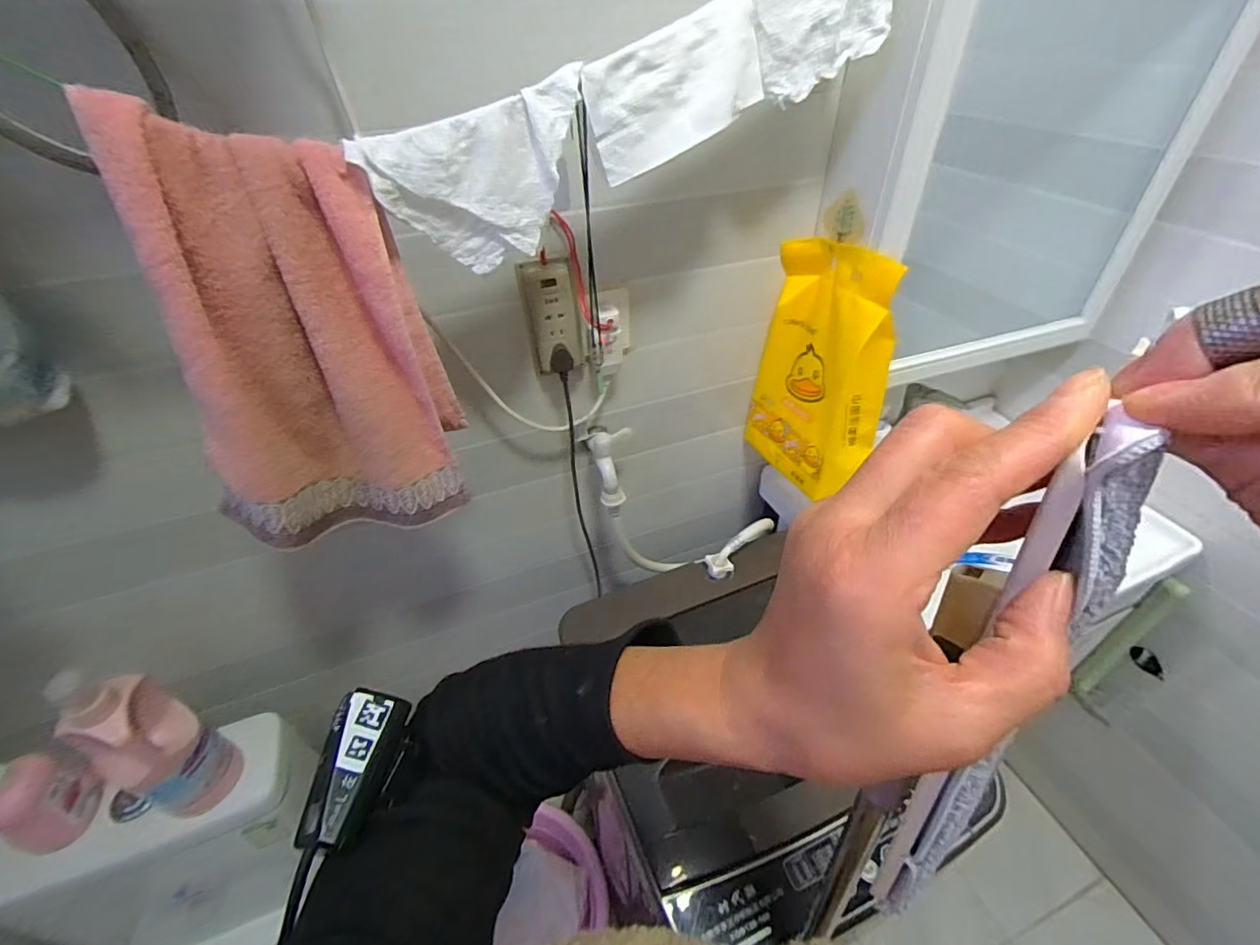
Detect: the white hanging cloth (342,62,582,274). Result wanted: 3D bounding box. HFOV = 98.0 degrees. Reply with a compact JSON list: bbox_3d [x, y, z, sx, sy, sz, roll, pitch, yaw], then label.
[{"bbox_3d":[-0.135,-0.265,0.498,0.195,0.138,0.020,-21,44,-21],"label":"white hanging cloth"}]

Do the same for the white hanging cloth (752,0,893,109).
[{"bbox_3d":[0.195,-0.466,0.554,0.169,0.135,0.014,-18,43,-18],"label":"white hanging cloth"}]

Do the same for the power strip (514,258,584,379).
[{"bbox_3d":[-0.102,-0.203,0.722,0.069,0.145,0.033,-14,42,-14],"label":"power strip"}]

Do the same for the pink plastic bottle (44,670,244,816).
[{"bbox_3d":[-0.574,0.330,0.664,0.083,0.264,0.095,13,43,17],"label":"pink plastic bottle"}]

